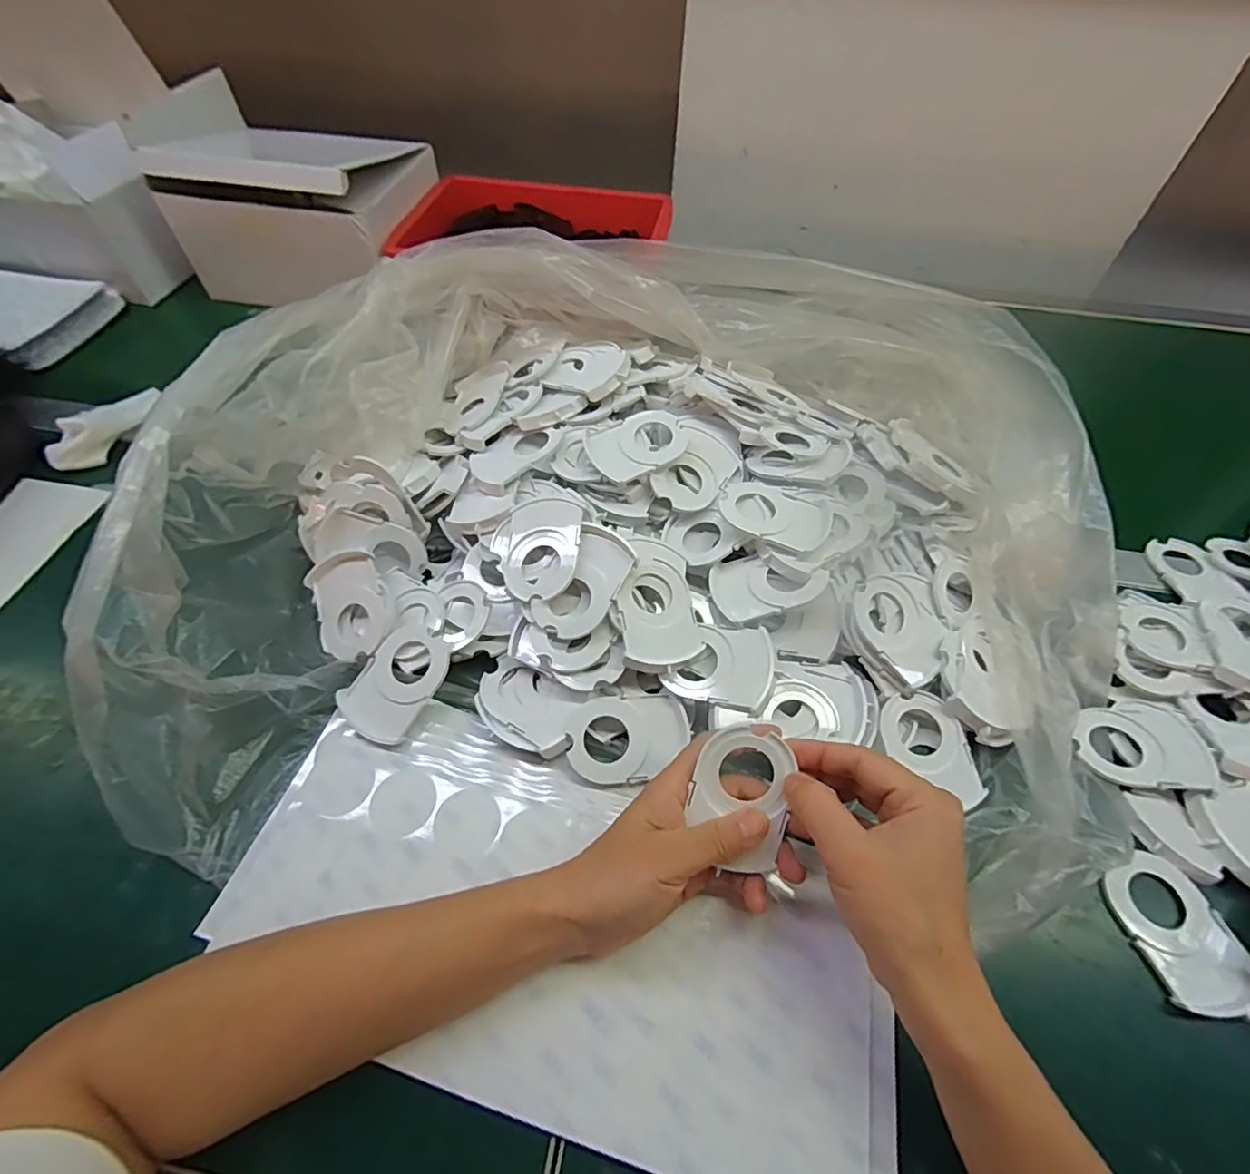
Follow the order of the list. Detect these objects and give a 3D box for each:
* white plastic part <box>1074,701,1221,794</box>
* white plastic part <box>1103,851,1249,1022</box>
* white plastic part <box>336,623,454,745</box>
[{"bbox_3d":[0.339,0.102,0.384,0.075,0.016,0.062,6,54,3],"label":"white plastic part"},{"bbox_3d":[0.317,0.197,0.330,0.053,0.011,0.078,-10,55,-8],"label":"white plastic part"},{"bbox_3d":[-0.158,0.064,0.401,0.057,0.007,0.077,29,76,19],"label":"white plastic part"}]

